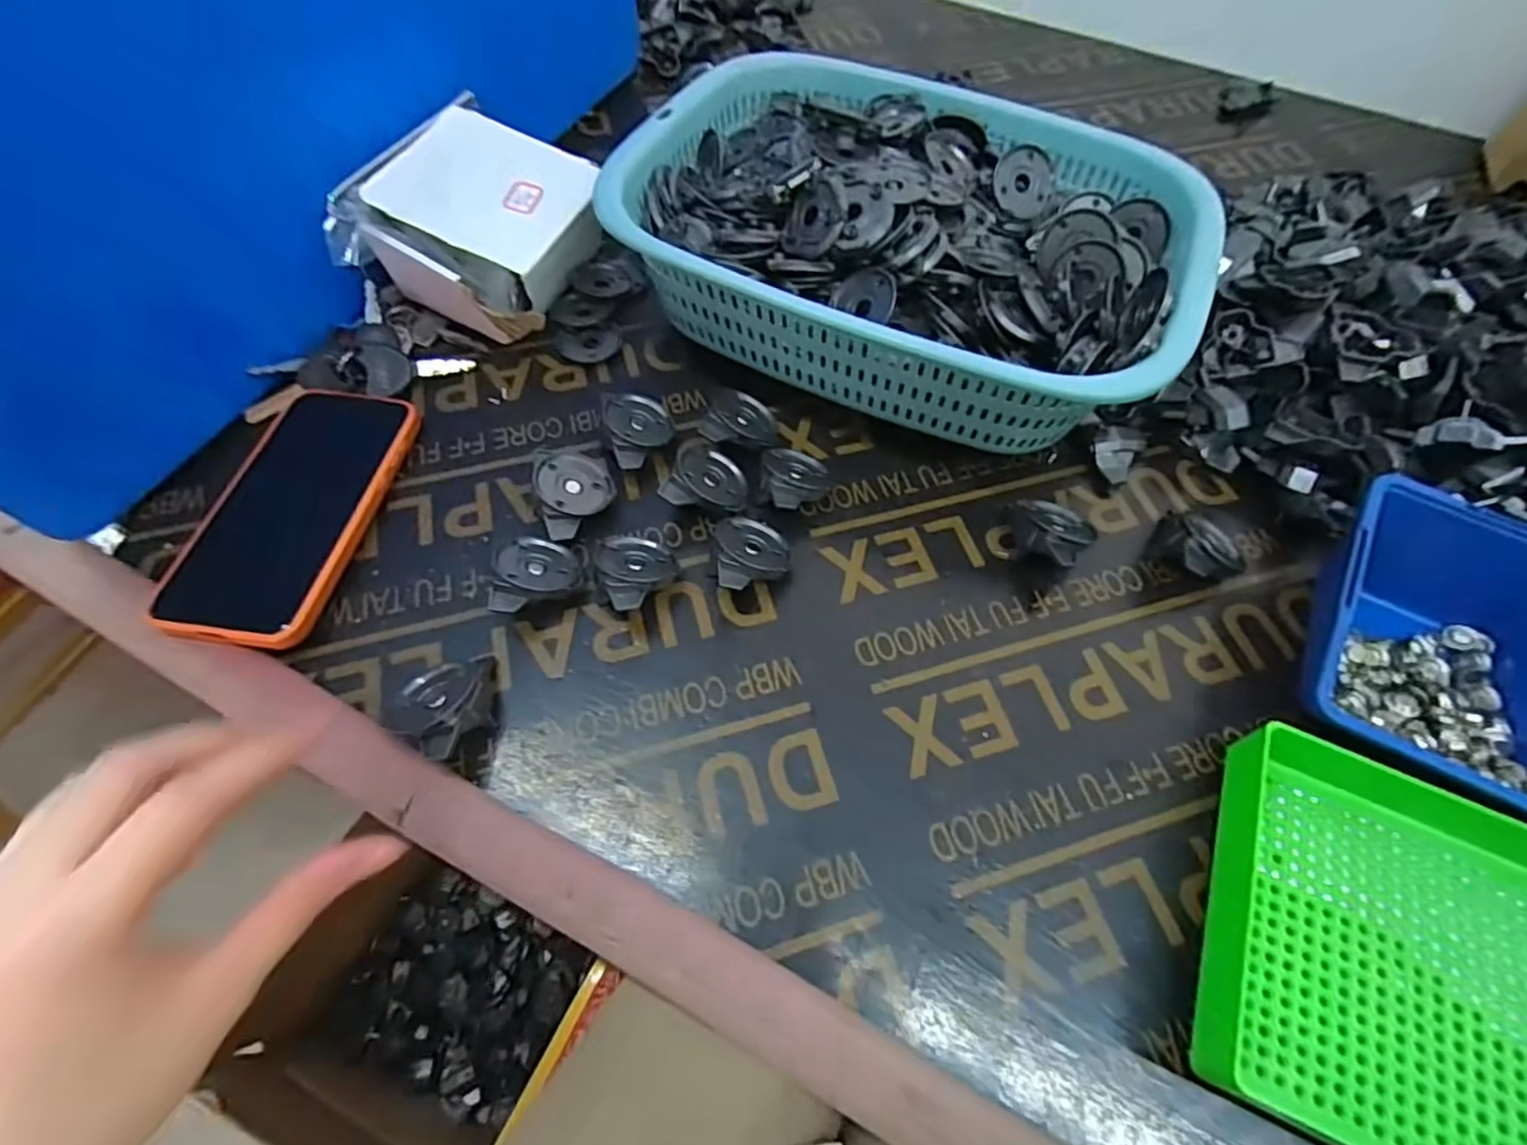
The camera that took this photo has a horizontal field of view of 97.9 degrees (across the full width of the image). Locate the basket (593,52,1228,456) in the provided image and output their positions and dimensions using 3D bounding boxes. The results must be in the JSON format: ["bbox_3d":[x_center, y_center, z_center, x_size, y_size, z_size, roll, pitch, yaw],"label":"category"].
[{"bbox_3d":[0.086,-0.201,0.426,0.339,0.112,0.225,21,62,10],"label":"basket"}]

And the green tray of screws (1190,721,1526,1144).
[{"bbox_3d":[0.304,0.173,0.261,0.245,0.035,0.157,23,62,12],"label":"green tray of screws"}]

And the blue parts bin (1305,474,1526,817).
[{"bbox_3d":[0.336,0.030,0.326,0.122,0.061,0.161,28,63,14],"label":"blue parts bin"}]

